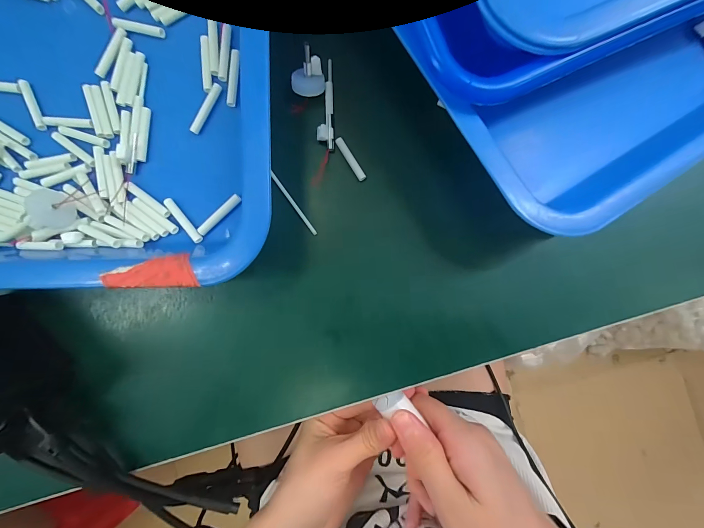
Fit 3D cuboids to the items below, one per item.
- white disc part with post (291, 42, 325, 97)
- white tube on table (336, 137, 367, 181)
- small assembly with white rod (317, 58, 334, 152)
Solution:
[{"bbox_3d":[-0.028,-0.117,0.190,0.020,0.021,0.018,-6,87,-1],"label":"white disc part with post"},{"bbox_3d":[-0.001,-0.068,0.199,0.005,0.004,0.030,-31,88,-2],"label":"white tube on table"},{"bbox_3d":[-0.017,-0.104,0.200,0.010,0.006,0.058,-1,87,0],"label":"small assembly with white rod"}]

